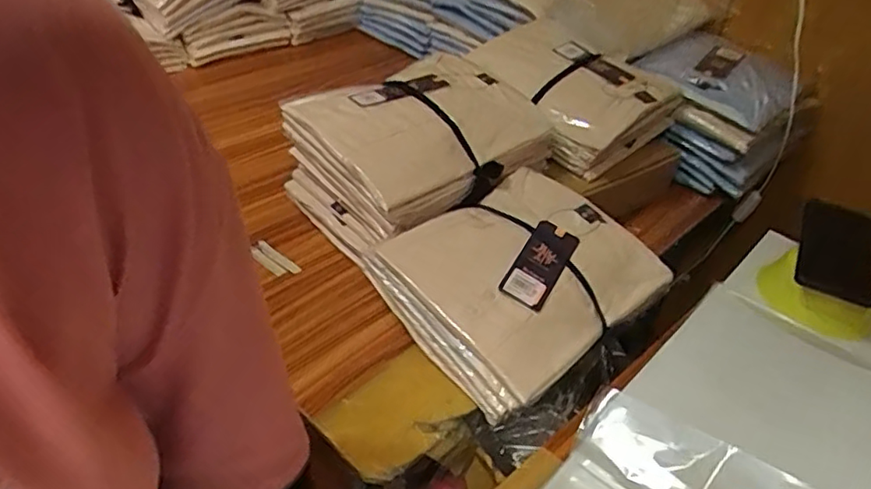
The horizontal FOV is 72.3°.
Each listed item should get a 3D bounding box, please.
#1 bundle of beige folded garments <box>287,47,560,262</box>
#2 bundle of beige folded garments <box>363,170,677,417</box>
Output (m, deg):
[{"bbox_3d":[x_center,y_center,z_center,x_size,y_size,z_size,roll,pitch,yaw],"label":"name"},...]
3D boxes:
[{"bbox_3d":[-0.008,-0.105,0.735,0.284,0.154,0.212,-20,45,-29],"label":"bundle of beige folded garments"},{"bbox_3d":[0.092,0.040,0.636,0.249,0.107,0.205,-27,47,-34],"label":"bundle of beige folded garments"}]

